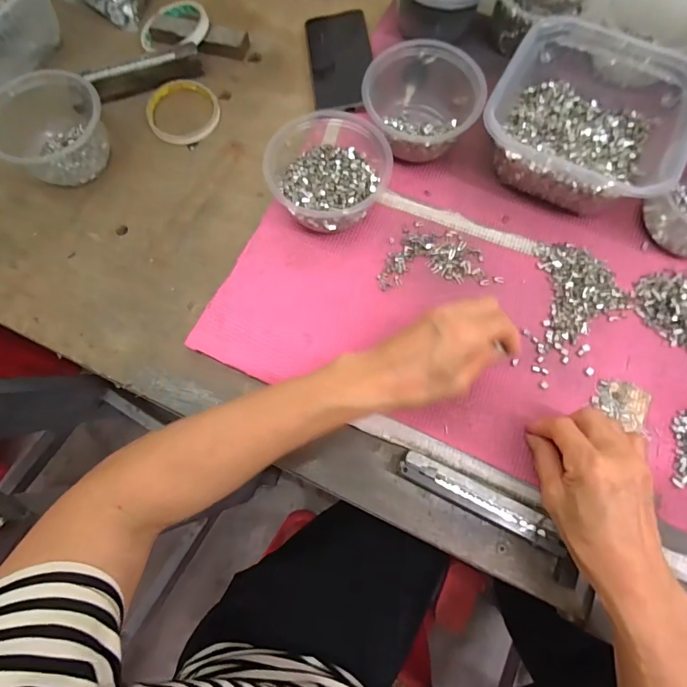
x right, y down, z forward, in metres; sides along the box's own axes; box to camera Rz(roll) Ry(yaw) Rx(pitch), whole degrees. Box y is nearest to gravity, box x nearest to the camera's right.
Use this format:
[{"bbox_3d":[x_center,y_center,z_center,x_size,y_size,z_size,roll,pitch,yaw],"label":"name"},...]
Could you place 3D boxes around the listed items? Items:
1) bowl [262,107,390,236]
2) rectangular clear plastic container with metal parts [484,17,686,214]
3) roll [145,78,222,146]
[{"bbox_3d":[-0.016,-0.168,0.417,0.109,0.067,0.112,-1,73,2],"label":"bowl"},{"bbox_3d":[0.240,-0.223,0.422,0.169,0.076,0.169,26,75,10],"label":"rectangular clear plastic container with metal parts"},{"bbox_3d":[-0.186,-0.270,0.491,0.083,0.011,0.082,-1,73,2],"label":"roll"}]

